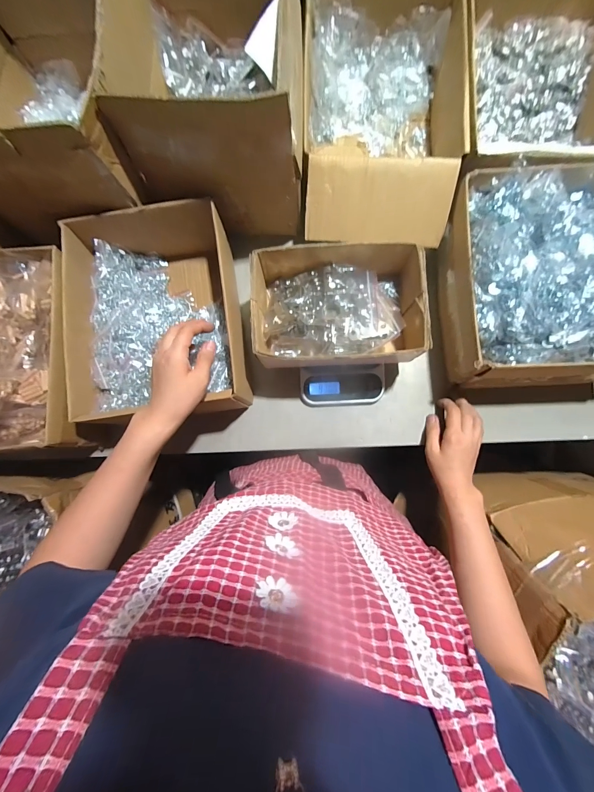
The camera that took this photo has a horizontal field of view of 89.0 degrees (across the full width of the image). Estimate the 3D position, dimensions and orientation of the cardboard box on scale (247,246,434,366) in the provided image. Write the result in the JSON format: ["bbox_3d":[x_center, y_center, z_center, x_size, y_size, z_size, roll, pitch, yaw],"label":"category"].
[{"bbox_3d":[0.061,-0.135,0.485,0.246,0.105,0.168,-2,84,2],"label":"cardboard box on scale"}]

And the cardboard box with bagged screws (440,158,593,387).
[{"bbox_3d":[0.382,-0.181,0.467,0.266,0.130,0.312,-3,83,2],"label":"cardboard box with bagged screws"}]

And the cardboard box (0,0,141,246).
[{"bbox_3d":[-0.370,-0.449,0.447,0.255,0.170,0.339,-7,83,1],"label":"cardboard box"}]

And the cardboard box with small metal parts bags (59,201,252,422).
[{"bbox_3d":[-0.220,-0.127,0.497,0.244,0.114,0.301,-9,83,1],"label":"cardboard box with small metal parts bags"}]

